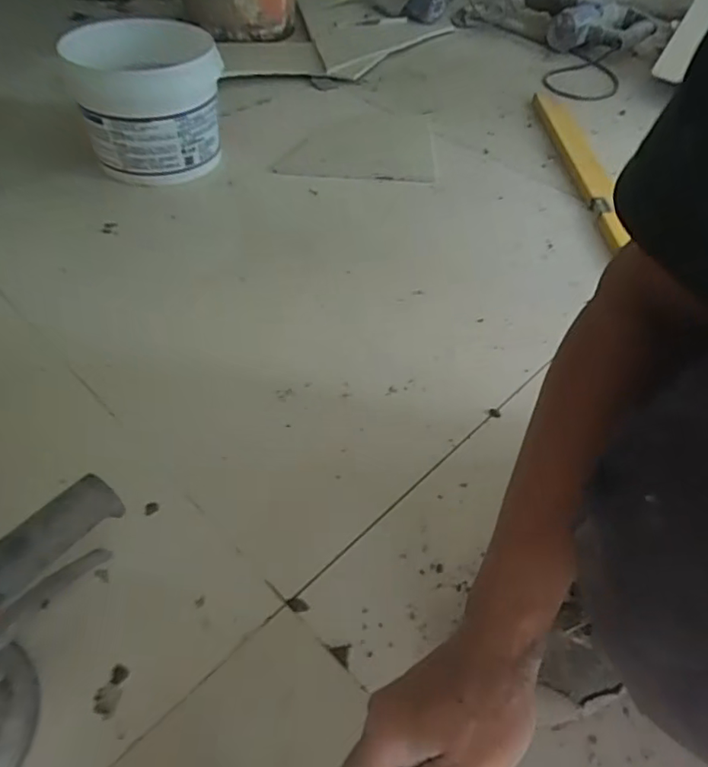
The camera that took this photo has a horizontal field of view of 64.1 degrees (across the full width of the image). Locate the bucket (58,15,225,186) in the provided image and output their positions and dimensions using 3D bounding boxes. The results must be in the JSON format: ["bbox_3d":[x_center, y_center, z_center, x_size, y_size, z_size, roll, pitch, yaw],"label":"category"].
[{"bbox_3d":[-0.325,-0.455,0.912,0.199,0.177,0.219,-11,50,-14],"label":"bucket"}]

